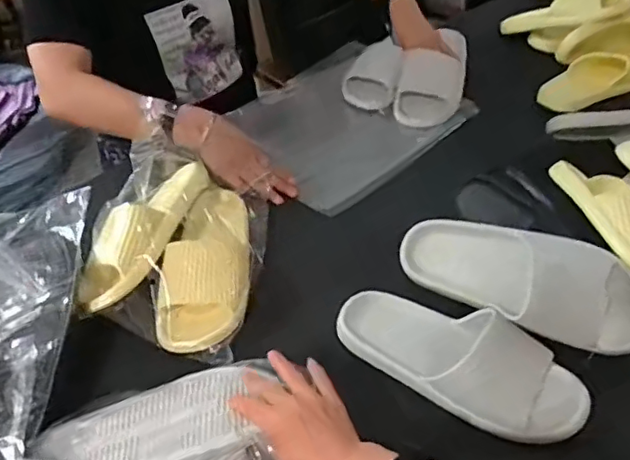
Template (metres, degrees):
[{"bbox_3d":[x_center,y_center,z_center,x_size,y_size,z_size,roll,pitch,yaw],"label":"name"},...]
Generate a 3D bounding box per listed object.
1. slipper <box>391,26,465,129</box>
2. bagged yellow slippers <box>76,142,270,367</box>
[{"bbox_3d":[0.226,-0.302,1.088,0.112,0.091,0.234,12,48,12],"label":"slipper"},{"bbox_3d":[-0.177,0.004,0.758,0.200,0.115,0.287,6,47,7],"label":"bagged yellow slippers"}]

